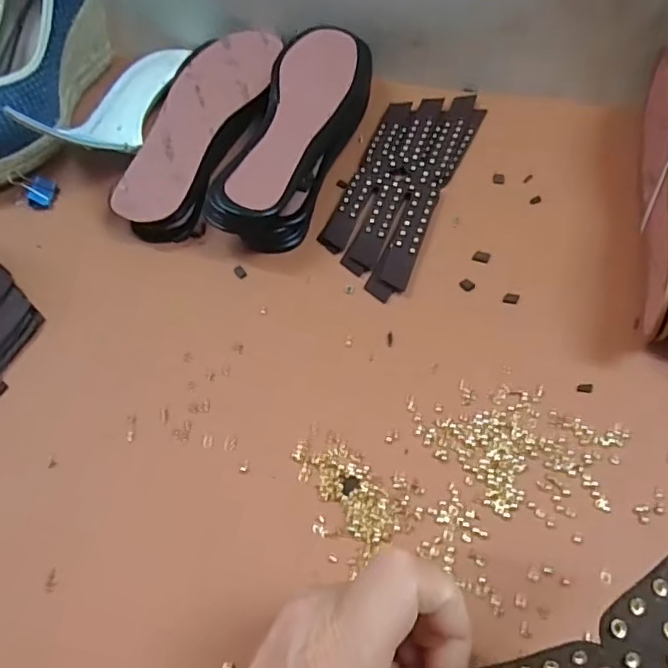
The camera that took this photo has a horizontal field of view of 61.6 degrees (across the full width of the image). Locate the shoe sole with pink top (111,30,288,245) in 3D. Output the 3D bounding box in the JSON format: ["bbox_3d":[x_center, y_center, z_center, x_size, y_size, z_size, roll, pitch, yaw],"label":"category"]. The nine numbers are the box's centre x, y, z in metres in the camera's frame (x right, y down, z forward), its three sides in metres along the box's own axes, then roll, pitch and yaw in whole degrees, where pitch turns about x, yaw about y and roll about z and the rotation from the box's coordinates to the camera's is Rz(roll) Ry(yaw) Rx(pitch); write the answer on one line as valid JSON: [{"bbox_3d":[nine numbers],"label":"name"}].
[{"bbox_3d":[-0.106,-0.175,0.474,0.085,0.029,0.233,7,58,7],"label":"shoe sole with pink top"}]

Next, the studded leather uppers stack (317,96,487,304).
[{"bbox_3d":[0.054,-0.122,0.444,0.075,0.010,0.219,18,60,14],"label":"studded leather uppers stack"}]

